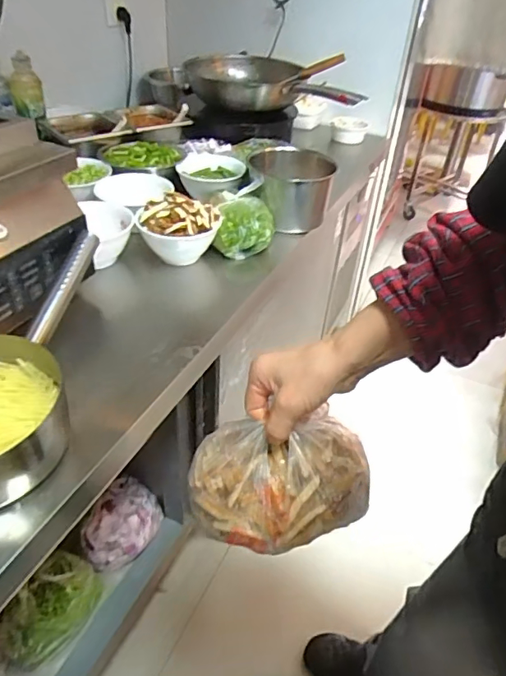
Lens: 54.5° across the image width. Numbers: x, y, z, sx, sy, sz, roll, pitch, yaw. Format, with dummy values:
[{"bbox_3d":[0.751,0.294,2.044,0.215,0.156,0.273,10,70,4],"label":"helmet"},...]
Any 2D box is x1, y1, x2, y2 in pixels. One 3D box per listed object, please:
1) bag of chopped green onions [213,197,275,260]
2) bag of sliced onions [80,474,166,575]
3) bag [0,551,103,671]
[{"bbox_3d":[-0.013,-0.201,0.889,0.100,0.068,0.111,6,42,4],"label":"bag of chopped green onions"},{"bbox_3d":[-0.273,0.392,1.034,0.117,0.083,0.175,20,45,18],"label":"bag of sliced onions"},{"bbox_3d":[-0.367,0.493,0.897,0.115,0.115,0.186,17,44,15],"label":"bag"}]

